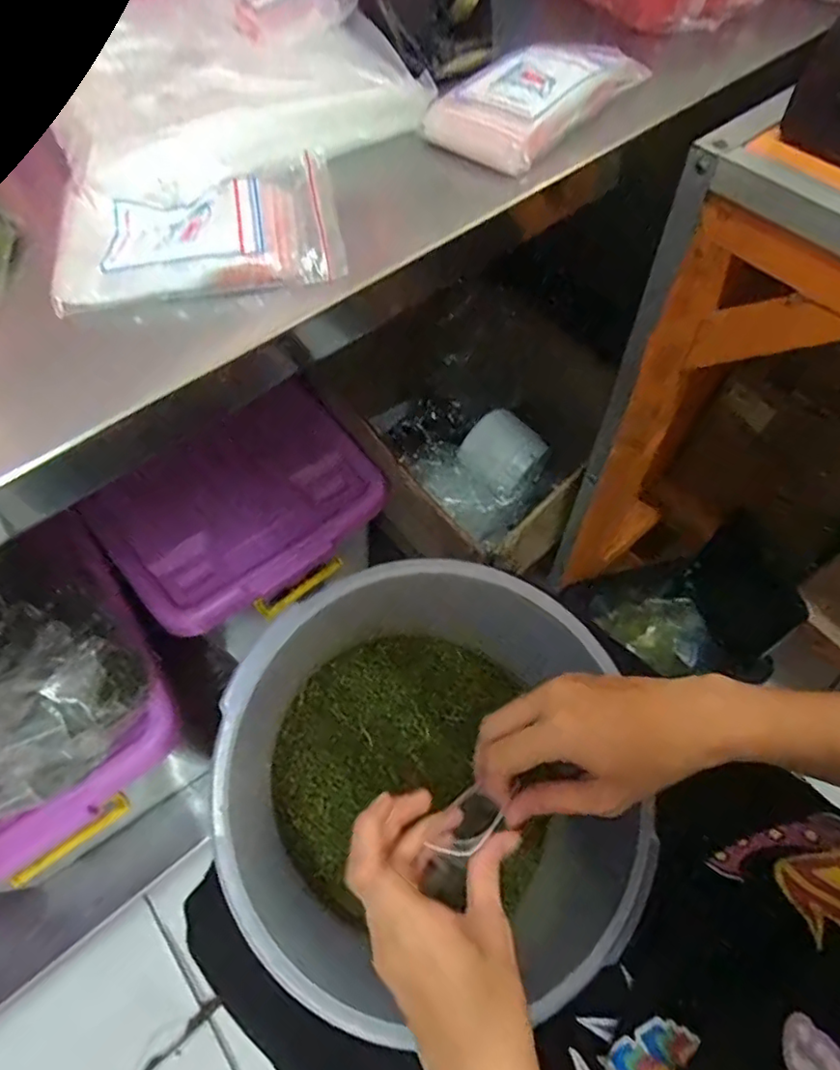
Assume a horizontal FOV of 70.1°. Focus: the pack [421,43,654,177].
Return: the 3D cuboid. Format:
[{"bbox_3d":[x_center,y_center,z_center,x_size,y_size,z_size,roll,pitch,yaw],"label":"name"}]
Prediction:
[{"bbox_3d":[0.077,-0.295,0.402,0.082,0.031,0.134,34,65,20],"label":"pack"}]

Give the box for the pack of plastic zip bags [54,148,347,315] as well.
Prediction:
[{"bbox_3d":[-0.124,-0.175,0.338,0.148,0.021,0.109,-12,58,-6],"label":"pack of plastic zip bags"}]

